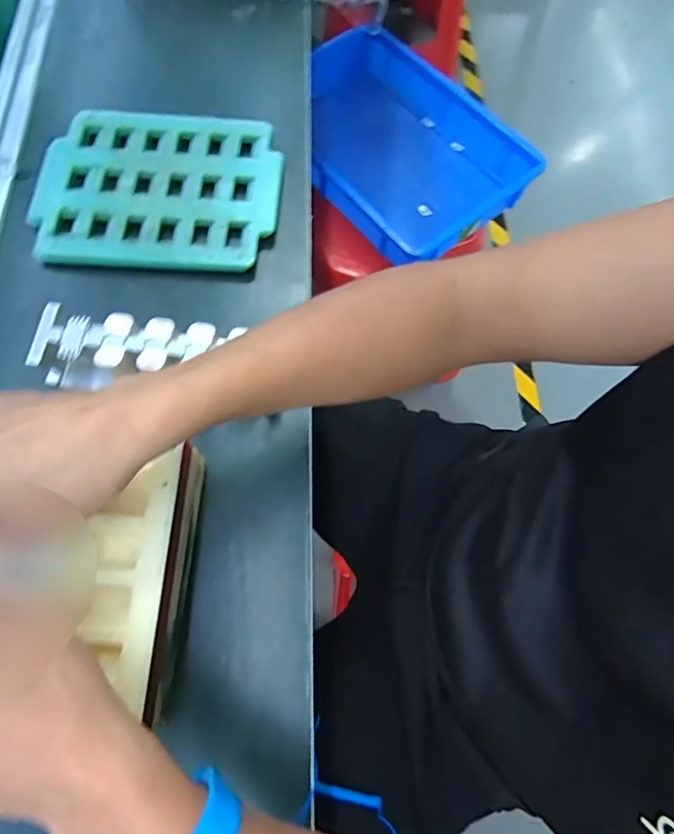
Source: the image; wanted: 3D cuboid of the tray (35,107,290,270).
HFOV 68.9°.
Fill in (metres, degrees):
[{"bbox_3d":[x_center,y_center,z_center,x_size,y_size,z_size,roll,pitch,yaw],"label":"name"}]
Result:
[{"bbox_3d":[-0.173,-0.224,0.488,0.228,0.030,0.180,4,70,0],"label":"tray"}]

